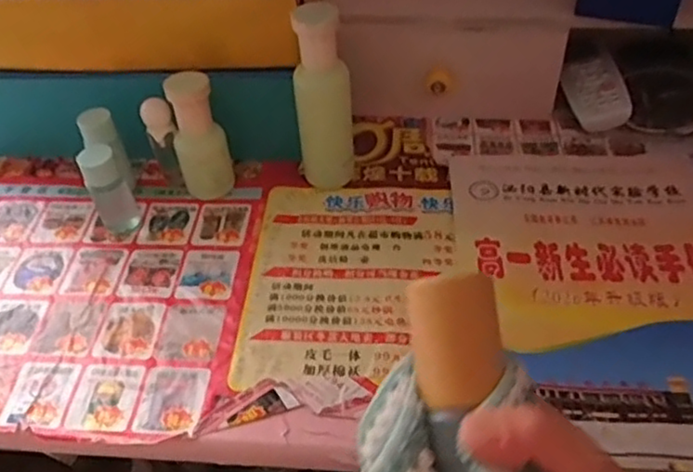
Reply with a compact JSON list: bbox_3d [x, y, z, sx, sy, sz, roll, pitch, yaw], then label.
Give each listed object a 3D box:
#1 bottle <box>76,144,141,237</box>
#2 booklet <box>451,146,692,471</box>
[{"bbox_3d":[-0.184,-0.033,0.512,0.029,0.078,0.025,-22,49,-16],"label":"bottle"},{"bbox_3d":[0.191,0.024,0.487,0.203,0.008,0.302,1,46,5],"label":"booklet"}]

